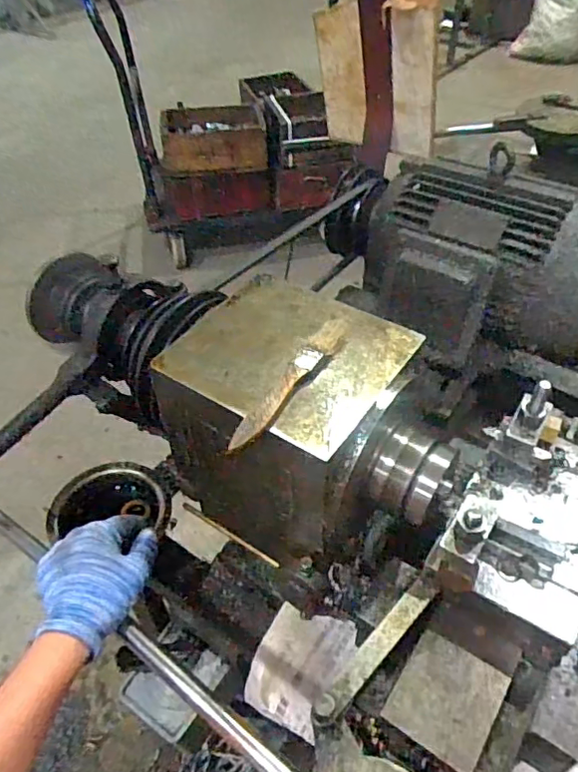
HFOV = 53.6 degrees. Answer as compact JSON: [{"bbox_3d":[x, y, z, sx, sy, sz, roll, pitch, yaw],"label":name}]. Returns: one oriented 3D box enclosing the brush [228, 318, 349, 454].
[{"bbox_3d":[0.004,-0.007,0.435,0.020,0.013,0.155,26,52,24],"label":"brush"}]

